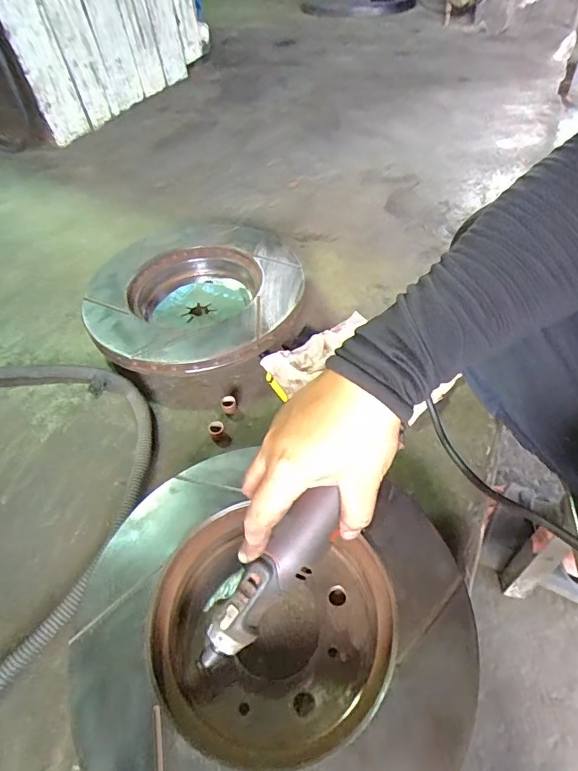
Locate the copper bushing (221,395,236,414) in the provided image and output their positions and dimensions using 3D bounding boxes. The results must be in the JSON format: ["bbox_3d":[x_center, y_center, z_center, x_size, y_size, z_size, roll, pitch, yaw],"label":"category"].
[{"bbox_3d":[-0.061,0.020,0.465,0.015,0.014,0.017,-20,50,-11],"label":"copper bushing"}]

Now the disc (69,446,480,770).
[{"bbox_3d":[-0.013,0.167,0.305,0.244,0.047,0.223,-3,49,3],"label":"disc"}]

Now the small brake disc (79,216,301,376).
[{"bbox_3d":[-0.111,-0.106,0.554,0.242,0.050,0.251,-2,49,2],"label":"small brake disc"}]

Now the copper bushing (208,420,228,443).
[{"bbox_3d":[-0.070,0.046,0.446,0.015,0.012,0.019,-20,51,-12],"label":"copper bushing"}]

